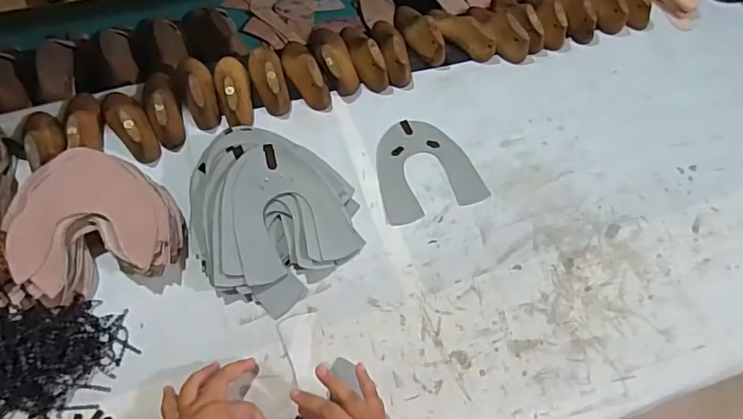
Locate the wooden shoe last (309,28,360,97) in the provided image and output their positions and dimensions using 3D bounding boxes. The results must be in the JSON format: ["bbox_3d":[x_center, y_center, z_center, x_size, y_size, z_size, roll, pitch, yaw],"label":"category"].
[{"bbox_3d":[-0.061,-0.245,0.808,0.057,0.055,0.135,-17,62,-13],"label":"wooden shoe last"}]

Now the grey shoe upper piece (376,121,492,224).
[{"bbox_3d":[0.074,-0.064,0.749,0.150,0.009,0.157,-16,62,-12],"label":"grey shoe upper piece"}]

